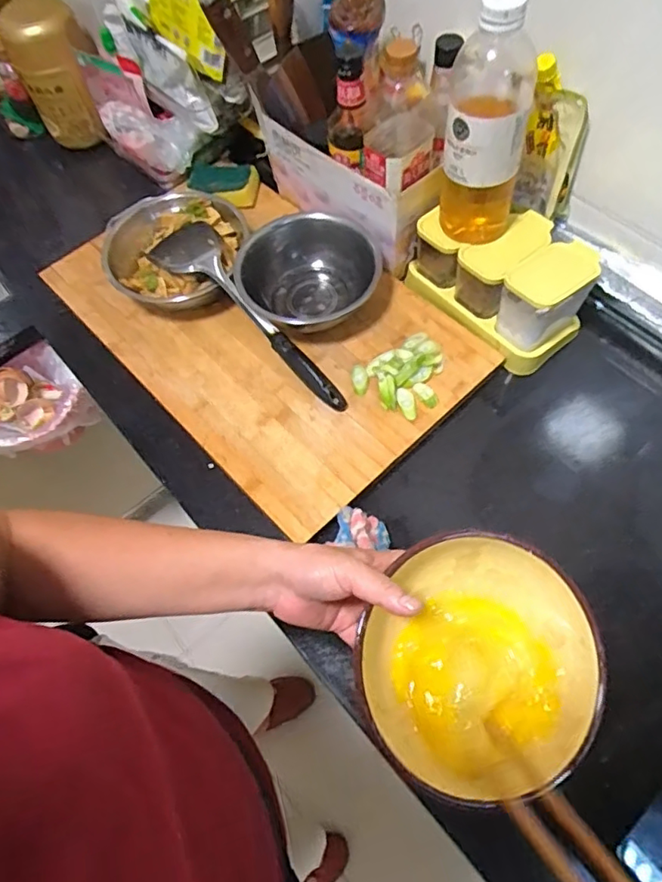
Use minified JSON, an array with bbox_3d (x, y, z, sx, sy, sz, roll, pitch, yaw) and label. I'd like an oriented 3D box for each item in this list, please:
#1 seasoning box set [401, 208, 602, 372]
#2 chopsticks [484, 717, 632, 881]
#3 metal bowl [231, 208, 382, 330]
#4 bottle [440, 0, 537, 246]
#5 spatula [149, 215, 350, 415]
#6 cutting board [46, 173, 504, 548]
[{"bbox_3d":[0.209,-0.206,0.693,0.130,0.086,0.209,-37,66,-14],"label":"seasoning box set"},{"bbox_3d":[0.153,0.252,0.325,0.036,0.019,0.226,-29,25,-11],"label":"chopsticks"},{"bbox_3d":[-0.023,-0.209,0.722,0.168,0.059,0.170,-2,63,3],"label":"metal bowl"},{"bbox_3d":[0.161,-0.321,0.592,0.087,0.235,0.086,10,64,9],"label":"bottle"},{"bbox_3d":[-0.109,-0.149,0.695,0.086,0.078,0.319,-35,66,-13],"label":"spatula"},{"bbox_3d":[-0.099,-0.163,0.746,0.338,0.032,0.547,-41,67,-16],"label":"cutting board"}]

